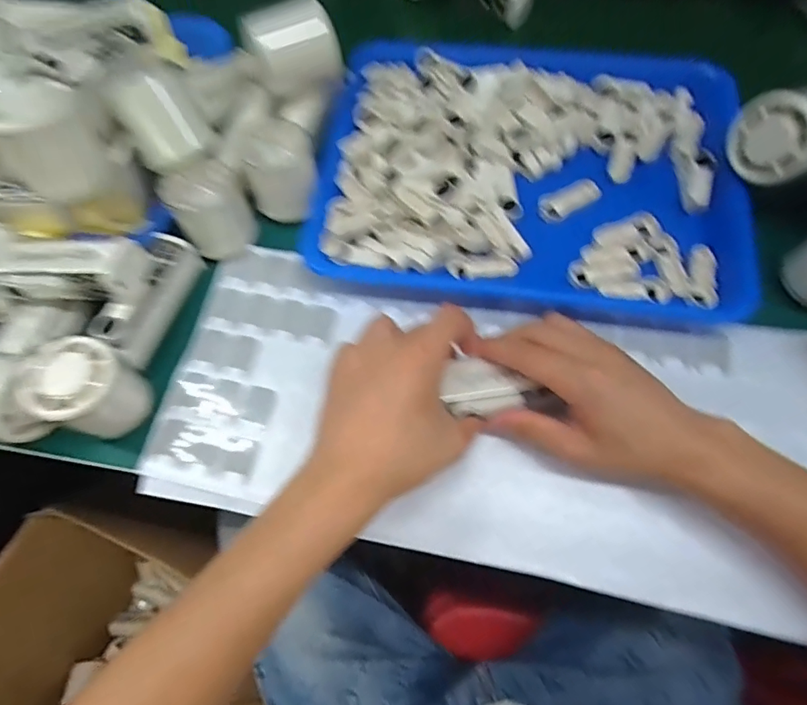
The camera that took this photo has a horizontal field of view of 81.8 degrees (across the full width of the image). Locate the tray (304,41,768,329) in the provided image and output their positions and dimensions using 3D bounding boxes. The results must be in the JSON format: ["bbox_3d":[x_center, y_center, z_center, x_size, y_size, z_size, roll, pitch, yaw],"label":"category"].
[{"bbox_3d":[0.100,-0.155,0.387,0.335,0.032,0.256,5,69,5],"label":"tray"}]

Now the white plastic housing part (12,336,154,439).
[{"bbox_3d":[-0.218,0.025,0.324,0.056,0.061,0.054,-1,68,2],"label":"white plastic housing part"}]

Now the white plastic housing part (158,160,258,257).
[{"bbox_3d":[-0.152,-0.113,0.371,0.055,0.054,0.050,-29,70,-8],"label":"white plastic housing part"}]

